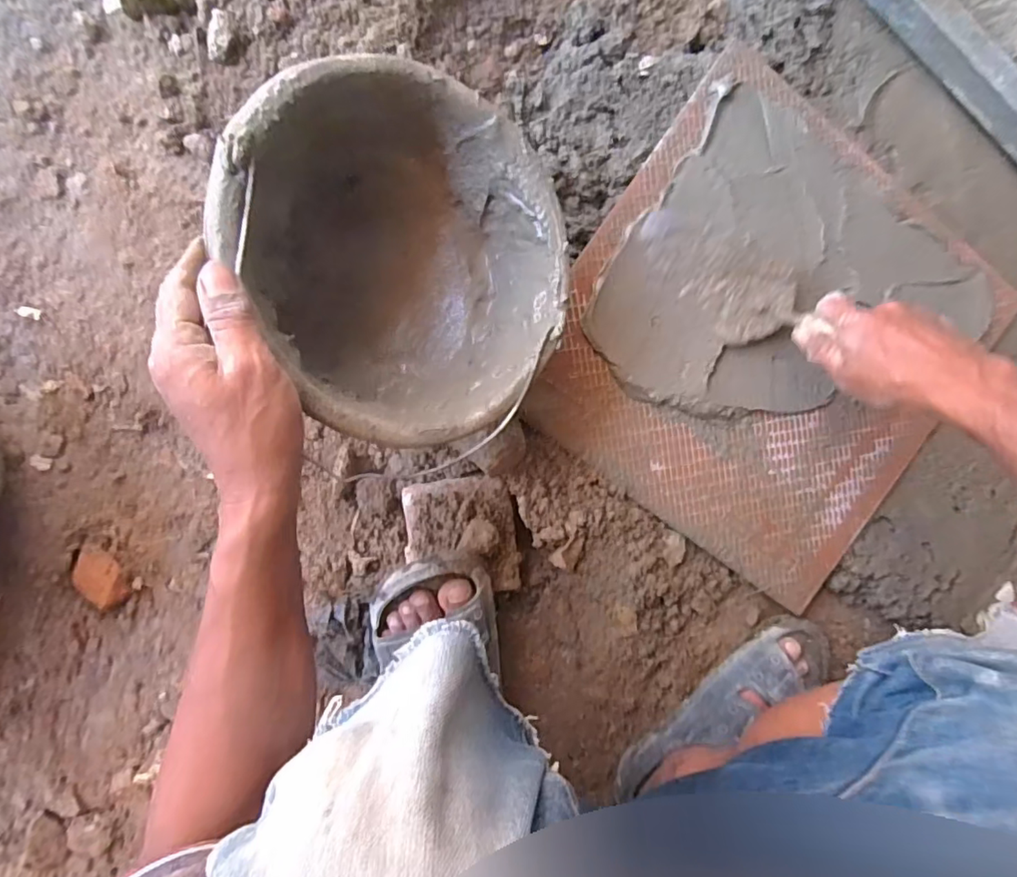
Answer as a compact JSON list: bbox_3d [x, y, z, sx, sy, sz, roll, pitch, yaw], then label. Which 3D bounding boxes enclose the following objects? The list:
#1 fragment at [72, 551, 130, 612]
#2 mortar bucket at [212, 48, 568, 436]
[{"bbox_3d":[-0.388,0.134,0.517,0.038,0.016,0.054,-27,96,-1],"label":"fragment"},{"bbox_3d":[-0.098,-0.118,0.417,0.228,0.170,0.238,-1,91,-31],"label":"mortar bucket"}]

